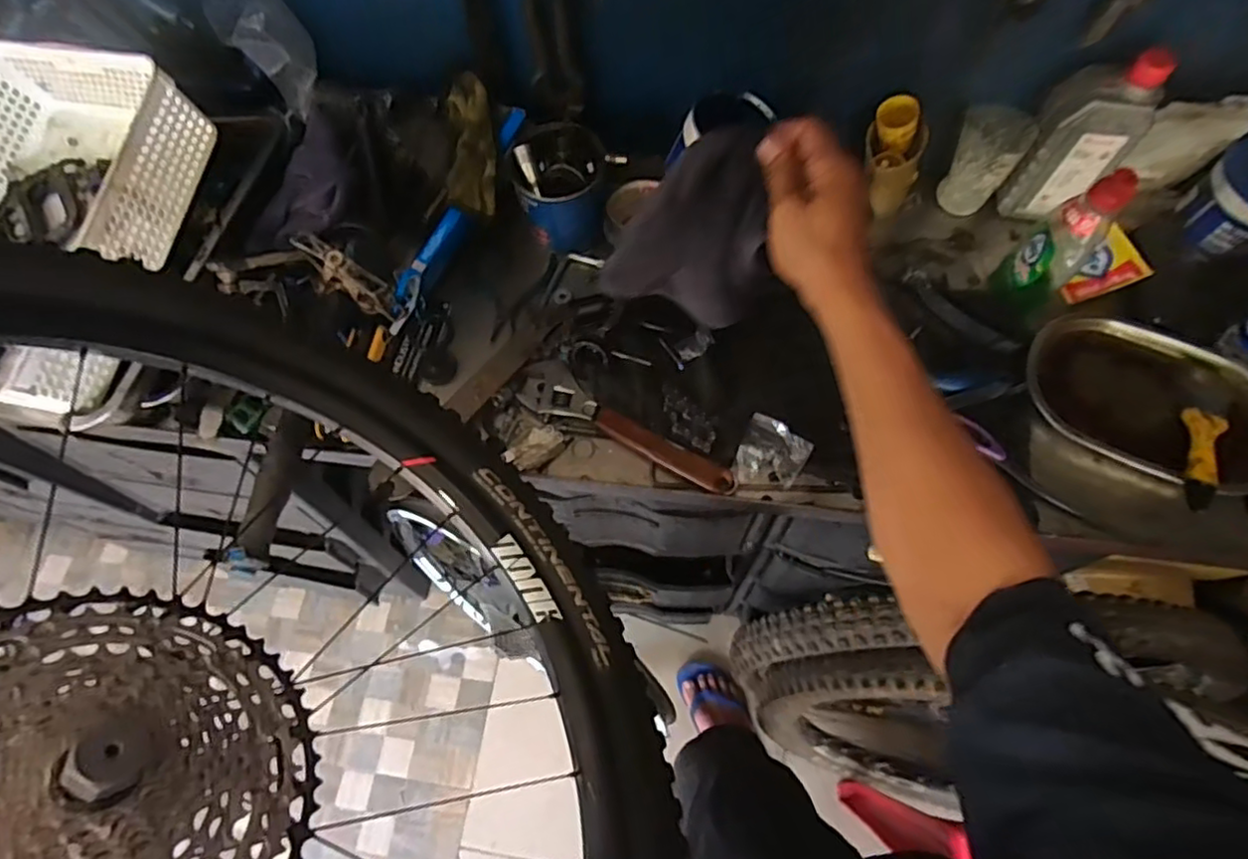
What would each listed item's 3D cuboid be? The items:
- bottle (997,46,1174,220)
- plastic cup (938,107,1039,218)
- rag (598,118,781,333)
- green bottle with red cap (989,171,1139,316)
[{"bbox_3d":[0.450,-0.284,0.645,0.088,0.167,0.051,26,70,14],"label":"bottle"},{"bbox_3d":[0.382,-0.290,0.700,0.067,0.097,0.067,-1,66,3],"label":"plastic cup"},{"bbox_3d":[0.044,-0.155,0.509,0.115,0.120,0.091,3,68,2],"label":"rag"},{"bbox_3d":[0.414,-0.180,0.617,0.061,0.146,0.056,38,73,18],"label":"green bottle with red cap"}]

